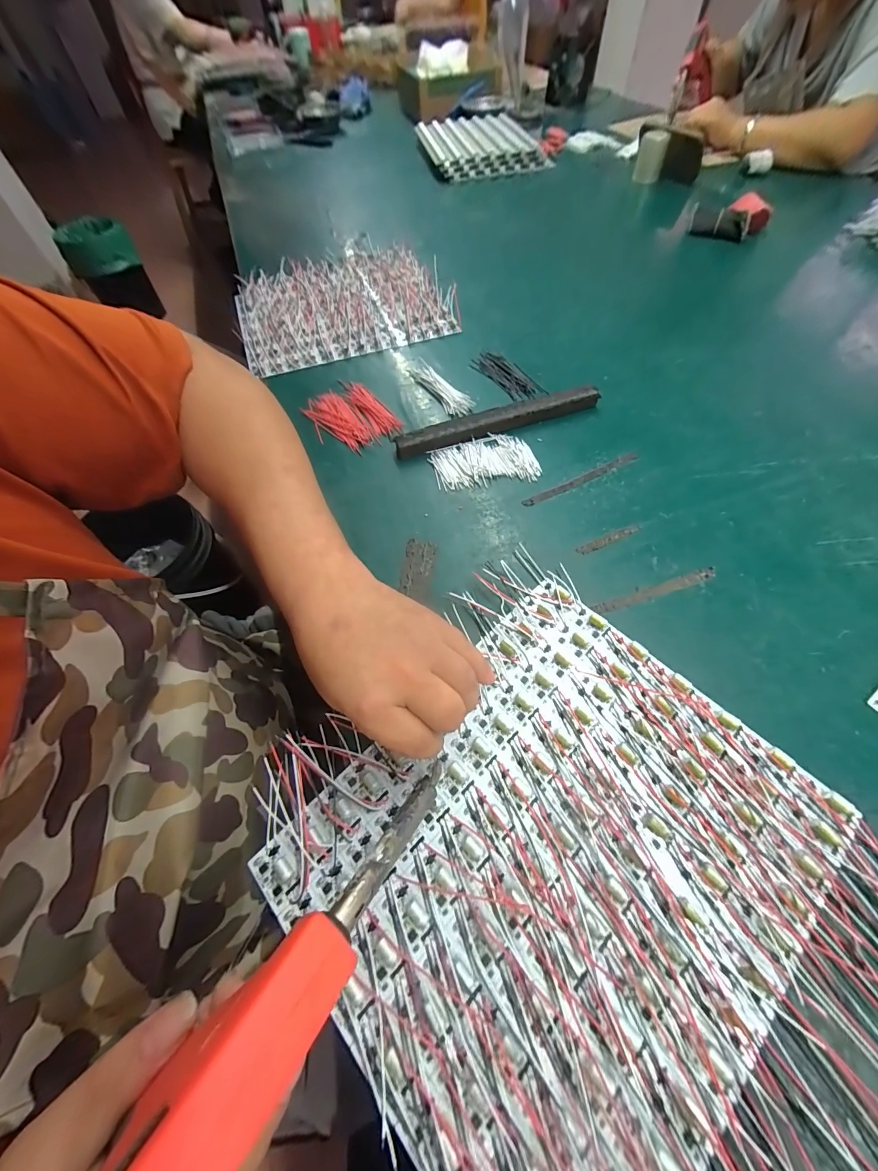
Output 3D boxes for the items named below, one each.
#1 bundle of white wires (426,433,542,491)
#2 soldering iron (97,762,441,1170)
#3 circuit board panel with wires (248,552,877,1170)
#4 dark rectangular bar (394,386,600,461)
[{"bbox_3d":[0.046,-0.131,0.406,0.108,0.005,0.067,-6,59,-2],"label":"bundle of white wires"},{"bbox_3d":[-0.047,0.151,0.166,0.032,0.031,0.175,30,29,18],"label":"soldering iron"},{"bbox_3d":[0.089,0.168,0.227,0.290,0.012,0.335,-39,66,-19],"label":"circuit board panel with wires"},{"bbox_3d":[0.067,-0.182,0.425,0.234,0.020,0.024,-19,61,-9],"label":"dark rectangular bar"}]

